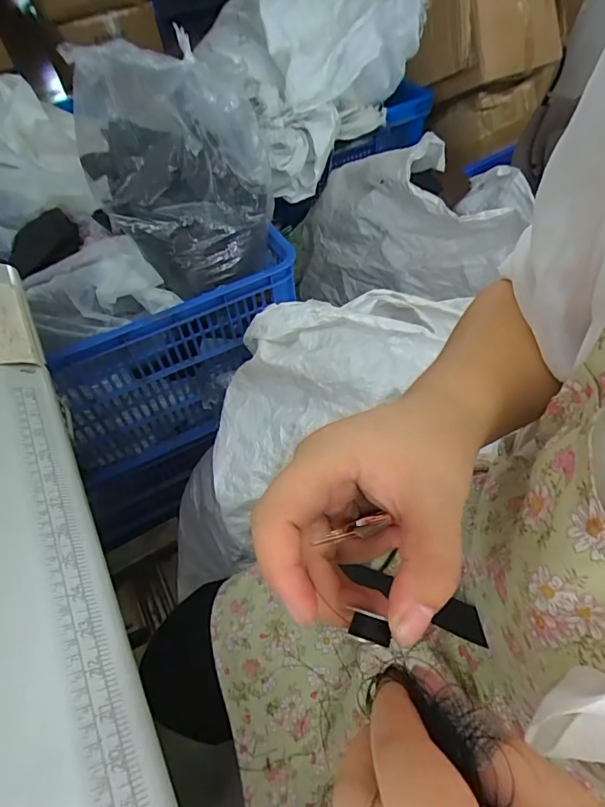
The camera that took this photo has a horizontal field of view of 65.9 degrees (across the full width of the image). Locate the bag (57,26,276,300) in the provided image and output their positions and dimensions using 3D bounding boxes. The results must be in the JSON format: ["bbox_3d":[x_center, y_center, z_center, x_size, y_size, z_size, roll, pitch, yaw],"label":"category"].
[{"bbox_3d":[-0.178,-0.328,0.659,0.242,0.290,0.163,-11,52,-3],"label":"bag"}]

